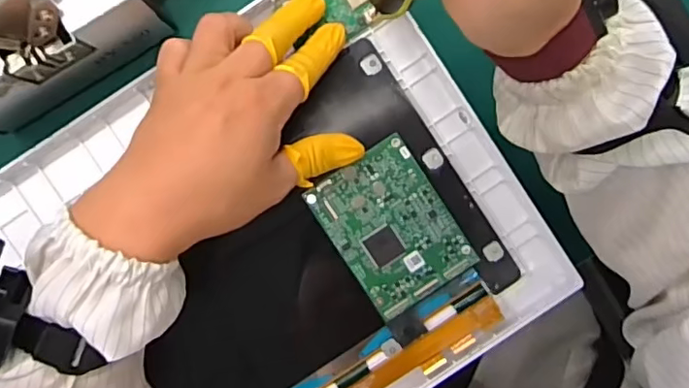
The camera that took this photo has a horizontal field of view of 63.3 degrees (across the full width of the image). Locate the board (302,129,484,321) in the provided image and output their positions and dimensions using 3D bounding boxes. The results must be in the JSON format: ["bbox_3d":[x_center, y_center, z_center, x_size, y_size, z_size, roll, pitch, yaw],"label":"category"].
[{"bbox_3d":[0.030,0.020,0.347,0.068,0.004,0.093,-32,91,-1],"label":"board"}]

